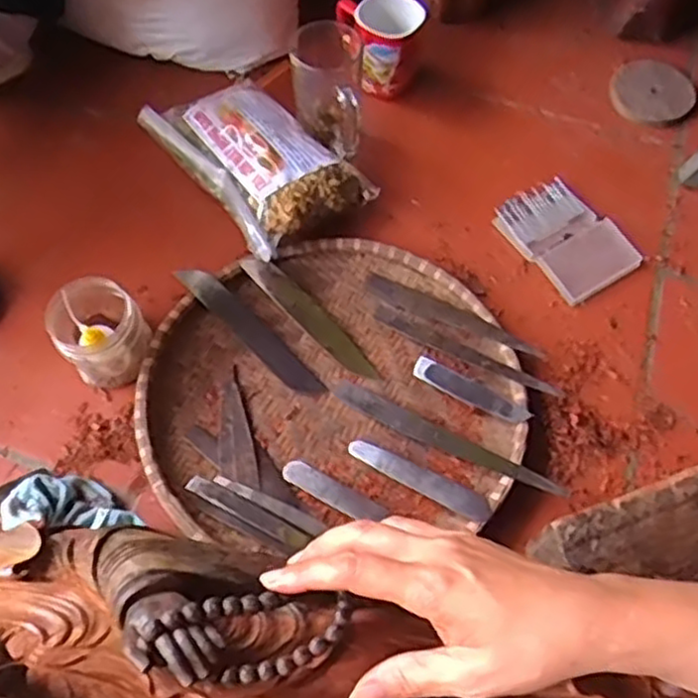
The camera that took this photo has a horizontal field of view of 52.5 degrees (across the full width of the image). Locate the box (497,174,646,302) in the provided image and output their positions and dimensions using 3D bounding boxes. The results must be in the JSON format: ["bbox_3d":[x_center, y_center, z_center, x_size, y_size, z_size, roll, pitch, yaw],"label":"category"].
[{"bbox_3d":[0.228,-0.118,0.740,0.099,0.020,0.133,-31,64,-16],"label":"box"}]

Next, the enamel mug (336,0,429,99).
[{"bbox_3d":[0.036,-0.354,0.815,0.095,0.090,0.082,1,60,1],"label":"enamel mug"}]

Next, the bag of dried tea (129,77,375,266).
[{"bbox_3d":[-0.098,-0.201,0.747,0.144,0.065,0.233,-34,67,-19],"label":"bag of dried tea"}]

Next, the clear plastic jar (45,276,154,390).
[{"bbox_3d":[-0.223,-0.017,0.630,0.071,0.084,0.073,0,60,0],"label":"clear plastic jar"}]

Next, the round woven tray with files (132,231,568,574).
[{"bbox_3d":[-0.015,0.027,0.646,0.333,0.036,0.296,-10,61,-6],"label":"round woven tray with files"}]

